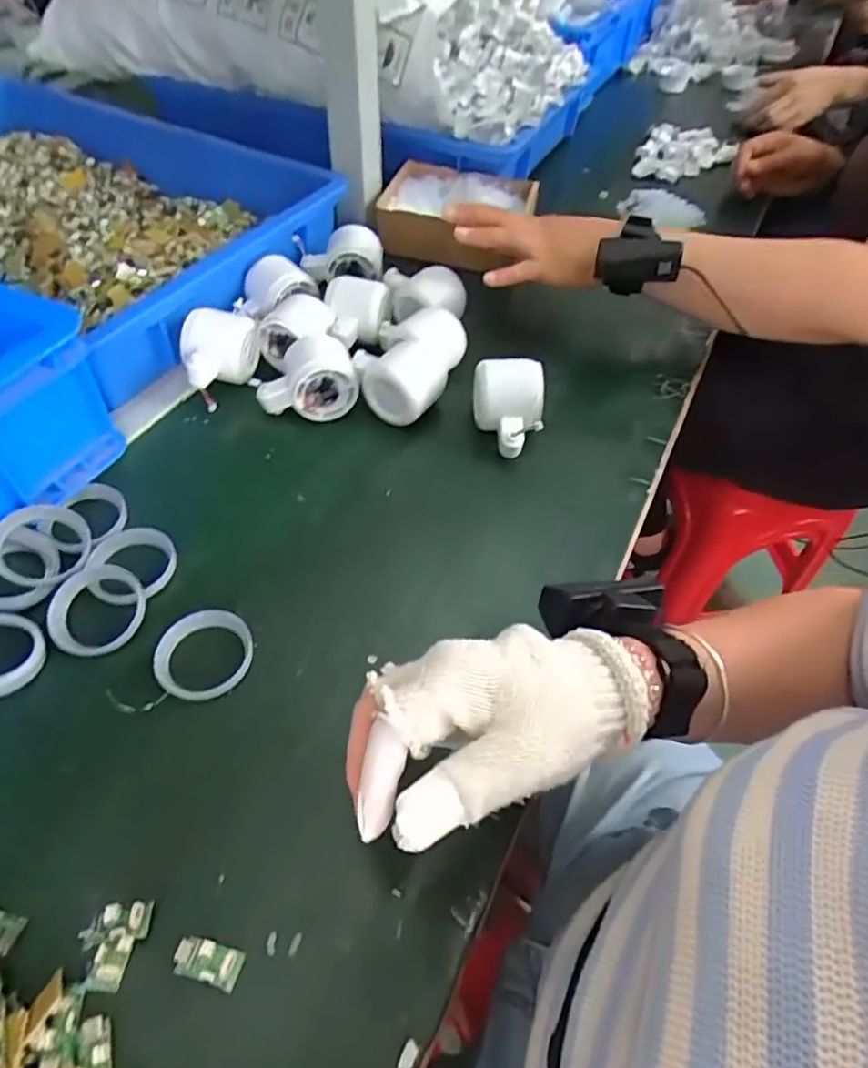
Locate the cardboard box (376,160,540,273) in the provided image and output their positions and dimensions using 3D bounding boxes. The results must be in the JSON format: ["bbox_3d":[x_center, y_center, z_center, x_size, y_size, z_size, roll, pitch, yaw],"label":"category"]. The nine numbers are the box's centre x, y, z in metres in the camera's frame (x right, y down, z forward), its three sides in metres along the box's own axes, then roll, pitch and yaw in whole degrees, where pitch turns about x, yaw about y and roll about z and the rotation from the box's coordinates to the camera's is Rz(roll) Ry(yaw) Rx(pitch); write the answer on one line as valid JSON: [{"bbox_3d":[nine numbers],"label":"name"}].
[{"bbox_3d":[0.025,-0.370,0.712,0.176,0.047,0.149,21,53,12],"label":"cardboard box"}]

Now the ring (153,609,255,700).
[{"bbox_3d":[-0.147,0.076,0.393,0.058,0.010,0.060,2,51,-2],"label":"ring"}]

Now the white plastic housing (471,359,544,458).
[{"bbox_3d":[0.059,-0.101,0.501,0.055,0.056,0.064,6,51,1],"label":"white plastic housing"}]

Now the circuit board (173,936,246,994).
[{"bbox_3d":[-0.110,0.208,0.298,0.032,0.004,0.017,13,52,7],"label":"circuit board"}]

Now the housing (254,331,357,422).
[{"bbox_3d":[-0.109,-0.135,0.527,0.084,0.053,0.055,-4,52,-7],"label":"housing"}]

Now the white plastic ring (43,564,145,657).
[{"bbox_3d":[-0.223,0.049,0.404,0.059,0.008,0.060,3,63,-6],"label":"white plastic ring"}]

